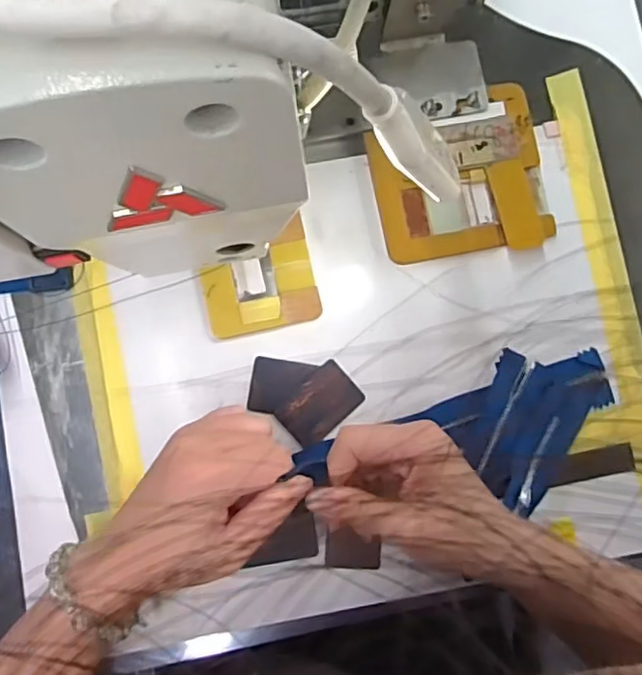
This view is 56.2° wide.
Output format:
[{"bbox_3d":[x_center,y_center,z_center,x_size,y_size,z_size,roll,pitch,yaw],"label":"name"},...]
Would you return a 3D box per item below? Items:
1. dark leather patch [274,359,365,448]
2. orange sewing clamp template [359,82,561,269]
[{"bbox_3d":[0.000,0.043,0.382,0.051,0.005,0.036,-41,87,-12],"label":"dark leather patch"},{"bbox_3d":[0.093,-0.108,0.398,0.113,0.017,0.109,-9,84,-4],"label":"orange sewing clamp template"}]

